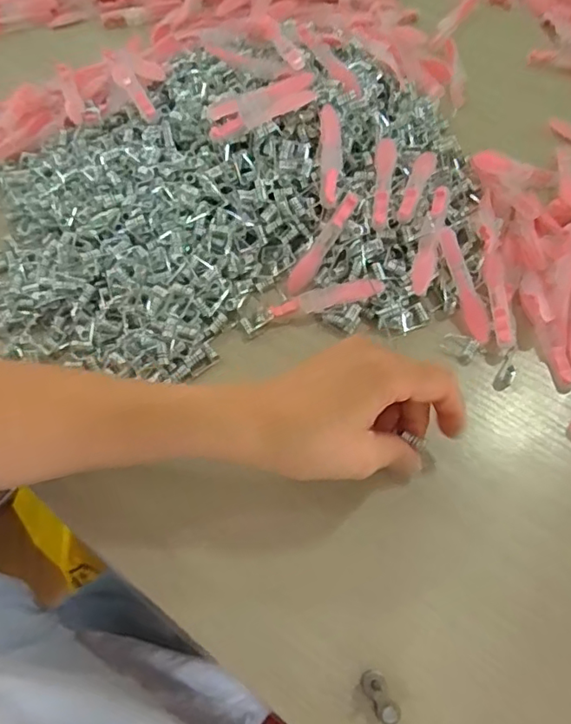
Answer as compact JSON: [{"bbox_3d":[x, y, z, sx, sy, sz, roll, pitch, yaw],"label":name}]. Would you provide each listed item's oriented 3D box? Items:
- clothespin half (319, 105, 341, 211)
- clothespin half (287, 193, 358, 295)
[{"bbox_3d":[0.031,-0.144,0.392,0.014,0.011,0.074,0,77,4],"label":"clothespin half"},{"bbox_3d":[0.025,-0.081,0.390,0.011,0.008,0.077,38,101,20],"label":"clothespin half"}]

